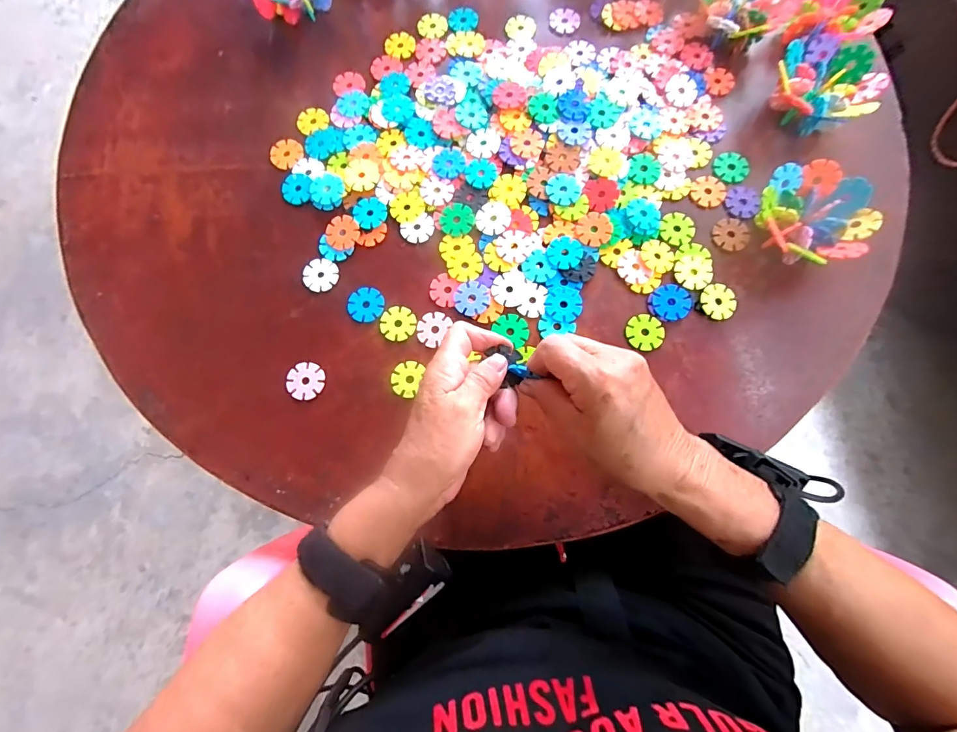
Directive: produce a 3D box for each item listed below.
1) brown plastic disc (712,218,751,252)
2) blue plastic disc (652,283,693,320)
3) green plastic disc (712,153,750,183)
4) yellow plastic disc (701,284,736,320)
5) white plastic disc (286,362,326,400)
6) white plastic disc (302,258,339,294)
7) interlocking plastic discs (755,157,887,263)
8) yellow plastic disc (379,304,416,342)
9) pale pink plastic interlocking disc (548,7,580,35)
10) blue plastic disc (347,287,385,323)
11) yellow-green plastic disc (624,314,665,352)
[{"bbox_3d":[0.230,-0.121,0.382,0.031,0.004,0.032,0,76,2],"label":"brown plastic disc"},{"bbox_3d":[0.170,-0.057,0.370,0.036,0.004,0.031,-26,77,-4],"label":"blue plastic disc"},{"bbox_3d":[0.239,-0.189,0.398,0.031,0.005,0.030,0,76,2],"label":"green plastic disc"},{"bbox_3d":[0.212,-0.057,0.374,0.030,0.006,0.031,0,76,2],"label":"yellow plastic disc"},{"bbox_3d":[-0.148,0.013,0.360,0.029,0.004,0.031,0,76,2],"label":"white plastic disc"},{"bbox_3d":[-0.145,-0.083,0.388,0.030,0.005,0.032,0,76,2],"label":"white plastic disc"},{"bbox_3d":[0.282,-0.126,0.362,0.084,0.040,0.084,0,76,2],"label":"interlocking plastic discs"},{"bbox_3d":[-0.071,-0.038,0.370,0.031,0.004,0.031,0,76,2],"label":"yellow plastic disc"},{"bbox_3d":[0.091,-0.366,0.445,0.031,0.004,0.032,0,76,2],"label":"pale pink plastic interlocking disc"},{"bbox_3d":[-0.100,-0.055,0.376,0.031,0.004,0.032,0,76,2],"label":"blue plastic disc"},{"bbox_3d":[0.144,-0.029,0.362,0.031,0.004,0.032,0,76,2],"label":"yellow-green plastic disc"}]

